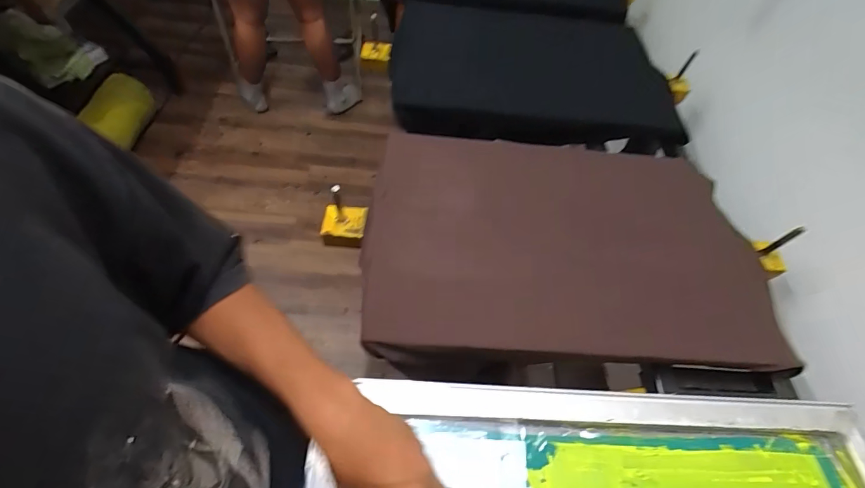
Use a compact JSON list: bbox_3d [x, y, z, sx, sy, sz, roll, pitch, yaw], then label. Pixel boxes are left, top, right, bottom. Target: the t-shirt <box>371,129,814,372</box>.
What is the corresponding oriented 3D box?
[{"bbox_3d":[0.197,-0.010,0.622,0.584,0.080,0.406,2,59,-4],"label":"t-shirt"}]

